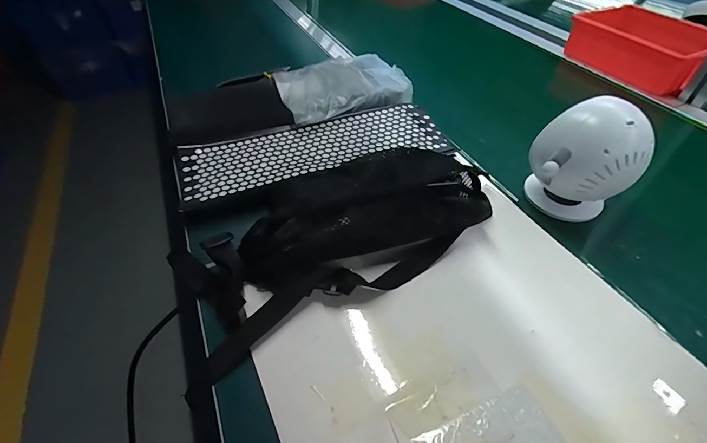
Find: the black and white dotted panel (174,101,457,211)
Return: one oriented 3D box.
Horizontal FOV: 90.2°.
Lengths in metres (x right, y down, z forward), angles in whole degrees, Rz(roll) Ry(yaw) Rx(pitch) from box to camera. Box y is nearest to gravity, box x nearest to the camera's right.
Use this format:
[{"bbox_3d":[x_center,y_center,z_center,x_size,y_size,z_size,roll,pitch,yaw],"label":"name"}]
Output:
[{"bbox_3d":[-0.053,-0.102,0.501,0.375,0.028,0.119,-15,48,-12],"label":"black and white dotted panel"}]

